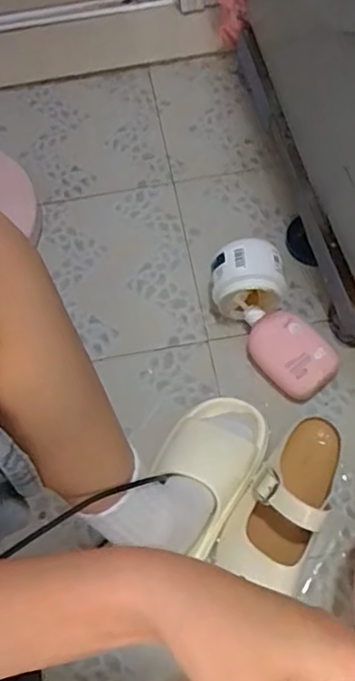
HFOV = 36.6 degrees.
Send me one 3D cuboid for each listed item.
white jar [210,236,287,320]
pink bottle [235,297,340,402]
[{"bbox_3d":[0.096,-0.081,0.748,0.094,0.107,0.077,0,63,3],"label":"white jar"},{"bbox_3d":[0.137,0.008,0.733,0.078,0.053,0.156,-40,68,-16],"label":"pink bottle"}]

